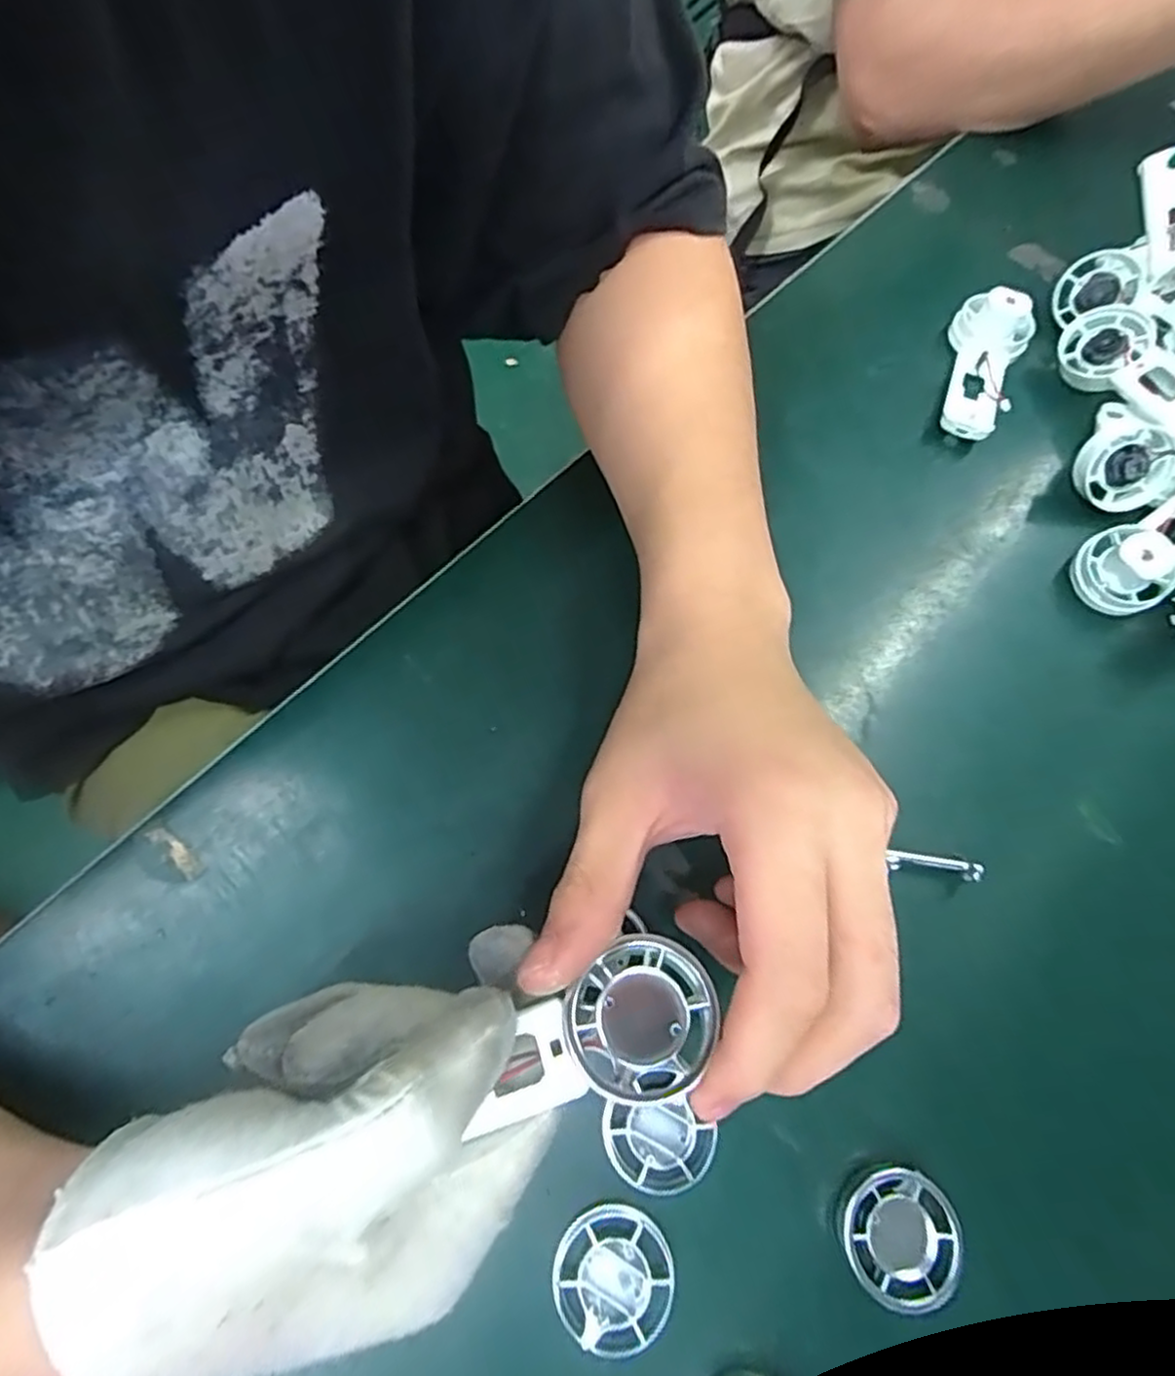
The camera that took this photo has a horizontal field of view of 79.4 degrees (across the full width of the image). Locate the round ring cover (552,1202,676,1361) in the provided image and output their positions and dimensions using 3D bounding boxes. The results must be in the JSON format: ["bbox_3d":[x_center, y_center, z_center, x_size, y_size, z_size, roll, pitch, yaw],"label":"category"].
[{"bbox_3d":[0.008,0.194,0.235,0.039,0.013,0.039,1,71,-3],"label":"round ring cover"}]

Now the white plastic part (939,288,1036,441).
[{"bbox_3d":[0.205,-0.167,0.371,0.037,0.031,0.084,24,72,5],"label":"white plastic part"}]

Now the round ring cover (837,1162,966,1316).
[{"bbox_3d":[0.106,0.187,0.241,0.039,0.013,0.038,1,71,-3],"label":"round ring cover"}]

